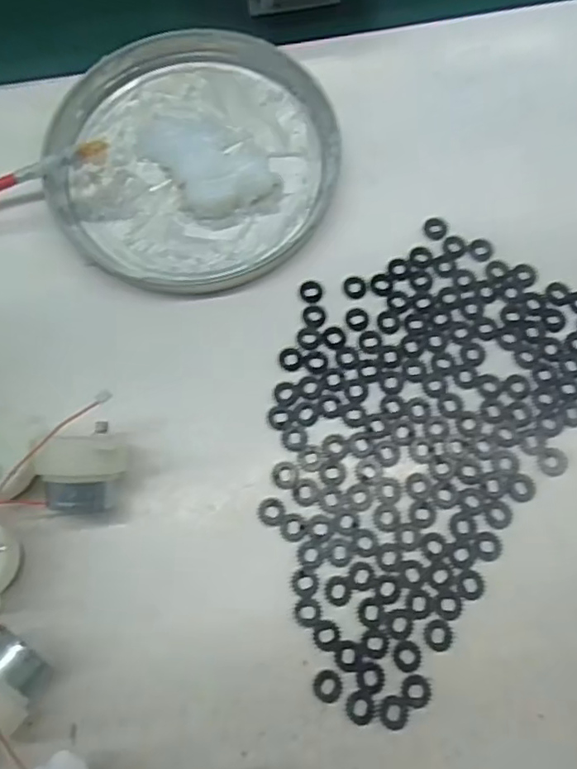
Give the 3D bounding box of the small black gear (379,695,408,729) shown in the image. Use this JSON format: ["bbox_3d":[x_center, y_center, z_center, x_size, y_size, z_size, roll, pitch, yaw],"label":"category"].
[{"bbox_3d":[0.036,0.113,0.207,0.009,0.004,0.011,2,72,3],"label":"small black gear"}]

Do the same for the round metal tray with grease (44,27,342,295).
[{"bbox_3d":[-0.044,-0.106,0.277,0.126,0.012,0.127,-1,72,2],"label":"round metal tray with grease"}]

